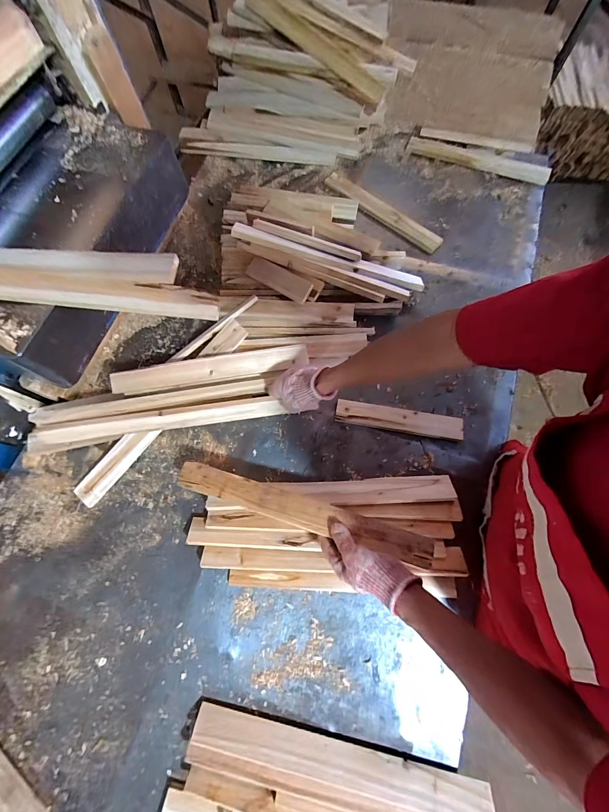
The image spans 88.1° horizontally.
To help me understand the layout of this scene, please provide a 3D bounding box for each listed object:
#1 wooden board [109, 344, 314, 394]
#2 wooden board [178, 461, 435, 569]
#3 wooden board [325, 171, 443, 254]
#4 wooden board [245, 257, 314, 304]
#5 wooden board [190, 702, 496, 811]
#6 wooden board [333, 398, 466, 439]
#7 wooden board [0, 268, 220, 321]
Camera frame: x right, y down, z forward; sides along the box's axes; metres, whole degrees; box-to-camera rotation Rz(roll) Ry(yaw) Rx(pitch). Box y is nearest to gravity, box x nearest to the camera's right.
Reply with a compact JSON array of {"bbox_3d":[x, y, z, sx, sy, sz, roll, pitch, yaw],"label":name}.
[{"bbox_3d":[-0.195,-0.080,0.668,0.397,0.010,0.054,-10,92,-7],"label":"wooden board"},{"bbox_3d":[-0.015,0.180,0.545,0.448,0.018,0.048,14,72,13],"label":"wooden board"},{"bbox_3d":[0.213,-0.550,0.886,0.387,0.020,0.059,40,76,14],"label":"wooden board"},{"bbox_3d":[-0.061,-0.294,0.725,0.166,0.013,0.049,31,103,11],"label":"wooden board"},{"bbox_3d":[0.052,0.569,0.504,0.467,0.035,0.046,10,72,6],"label":"wooden board"},{"bbox_3d":[0.203,0.029,0.683,0.265,0.015,0.050,9,72,5],"label":"wooden board"},{"bbox_3d":[-0.381,-0.187,0.510,0.478,0.011,0.051,5,80,-2],"label":"wooden board"}]

